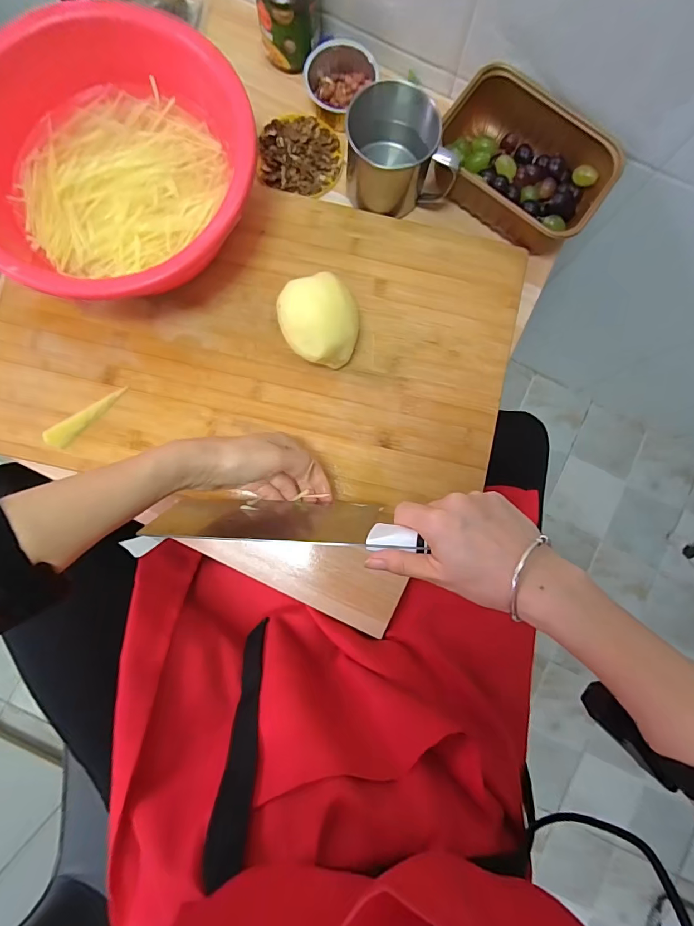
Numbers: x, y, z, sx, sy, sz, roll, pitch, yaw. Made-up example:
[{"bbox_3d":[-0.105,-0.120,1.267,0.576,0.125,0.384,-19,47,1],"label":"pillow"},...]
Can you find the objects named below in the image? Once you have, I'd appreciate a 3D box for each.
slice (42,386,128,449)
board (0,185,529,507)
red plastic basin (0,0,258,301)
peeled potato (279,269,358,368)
[{"bbox_3d":[-0.259,-0.045,0.422,0.088,0.012,0.019,-34,87,-3],"label":"slice"},{"bbox_3d":[-0.092,-0.131,0.447,0.520,0.018,0.331,12,86,0],"label":"board"},{"bbox_3d":[-0.223,-0.291,0.408,0.258,0.088,0.243,0,86,-1],"label":"red plastic basin"},{"bbox_3d":[-0.025,-0.133,0.411,0.070,0.076,0.072,0,86,-1],"label":"peeled potato"}]

